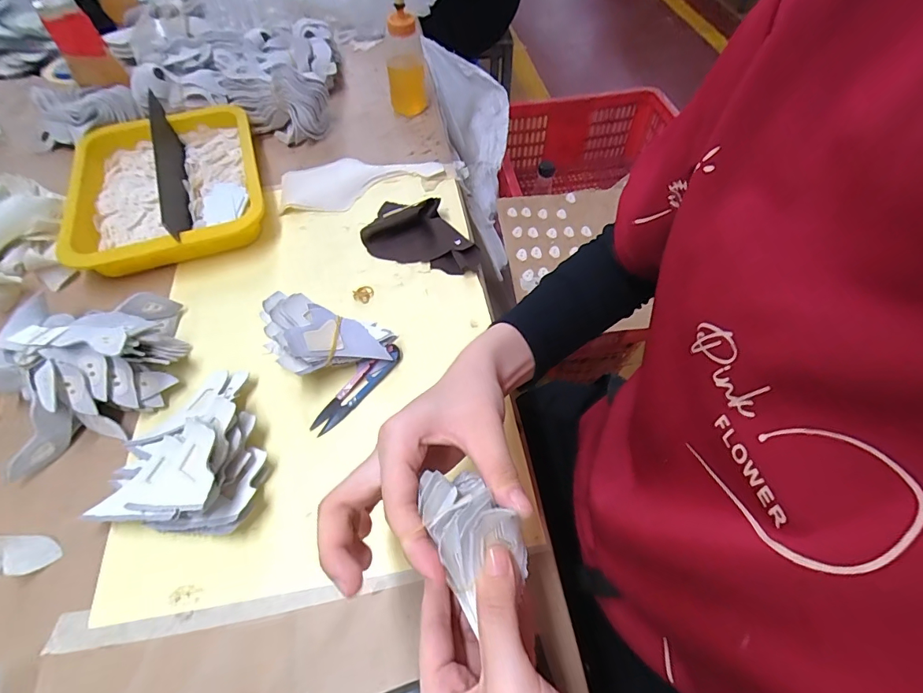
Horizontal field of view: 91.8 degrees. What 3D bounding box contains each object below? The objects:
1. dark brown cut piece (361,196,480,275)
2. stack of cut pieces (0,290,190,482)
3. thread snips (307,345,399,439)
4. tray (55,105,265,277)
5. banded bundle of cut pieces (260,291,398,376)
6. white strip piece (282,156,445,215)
[{"bbox_3d":[-0.040,-0.129,0.487,0.131,0.028,0.084,15,58,11],"label":"dark brown cut piece"},{"bbox_3d":[-0.314,0.012,0.378,0.132,0.060,0.139,-21,58,-13],"label":"stack of cut pieces"},{"bbox_3d":[-0.091,0.035,0.392,0.022,0.013,0.100,33,63,21],"label":"thread snips"},{"bbox_3d":[-0.340,-0.186,0.525,0.198,0.052,0.262,-18,57,-11],"label":"tray"},{"bbox_3d":[-0.115,-0.003,0.381,0.099,0.061,0.055,3,56,3],"label":"banded bundle of cut pieces"},{"bbox_3d":[-0.128,-0.211,0.558,0.195,0.014,0.087,-23,58,-13],"label":"white strip piece"}]

